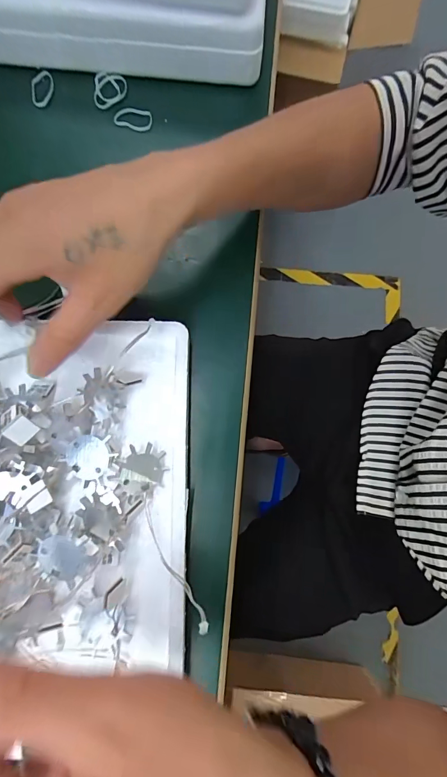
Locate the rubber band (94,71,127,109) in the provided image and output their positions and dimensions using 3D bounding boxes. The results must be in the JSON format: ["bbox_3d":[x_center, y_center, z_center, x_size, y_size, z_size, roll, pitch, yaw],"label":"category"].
[{"bbox_3d":[-0.102,-0.270,0.343,0.029,0.005,0.035,-7,78,-2],"label":"rubber band"}]

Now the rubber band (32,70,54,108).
[{"bbox_3d":[-0.163,-0.269,0.342,0.021,0.004,0.039,-8,77,4],"label":"rubber band"}]

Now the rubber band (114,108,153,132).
[{"bbox_3d":[-0.080,-0.240,0.339,0.034,0.005,0.018,7,78,1],"label":"rubber band"}]

